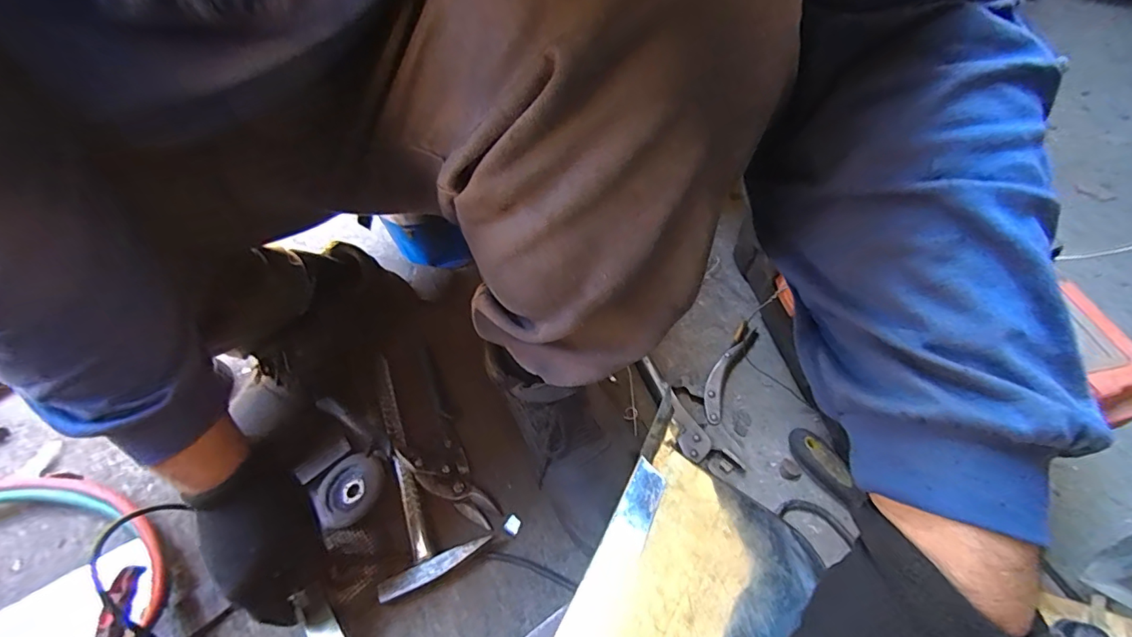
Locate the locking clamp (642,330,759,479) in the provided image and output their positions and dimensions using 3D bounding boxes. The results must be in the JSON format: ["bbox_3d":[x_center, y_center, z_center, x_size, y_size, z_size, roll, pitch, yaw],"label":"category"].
[{"bbox_3d":[0.192,0.099,0.582,0.152,0.022,0.160,-13,58,-5],"label":"locking clamp"}]

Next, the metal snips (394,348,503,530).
[{"bbox_3d":[-0.156,0.144,0.567,0.071,0.035,0.220,-26,60,-13],"label":"metal snips"}]

